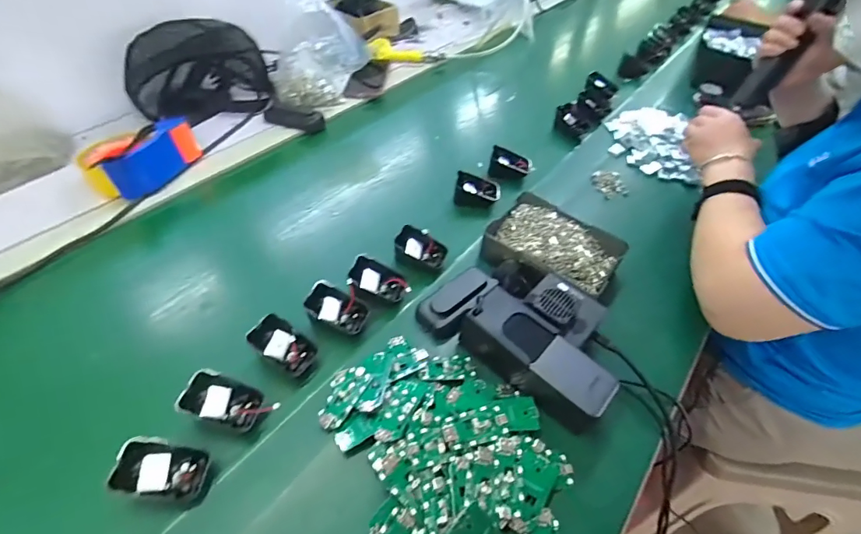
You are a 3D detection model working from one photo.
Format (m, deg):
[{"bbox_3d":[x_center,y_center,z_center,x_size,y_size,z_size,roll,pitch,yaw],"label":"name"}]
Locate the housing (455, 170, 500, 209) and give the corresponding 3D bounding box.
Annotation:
[{"bbox_3d":[0.071,-0.116,0.658,0.069,0.039,0.043,15,49,12],"label":"housing"}]

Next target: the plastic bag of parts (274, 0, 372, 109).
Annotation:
[{"bbox_3d":[-0.205,-0.398,0.775,0.147,0.202,0.140,-25,53,-23],"label":"plastic bag of parts"}]

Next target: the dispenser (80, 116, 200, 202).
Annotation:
[{"bbox_3d":[-0.444,-0.167,0.653,0.097,0.064,0.153,26,52,20],"label":"dispenser"}]

